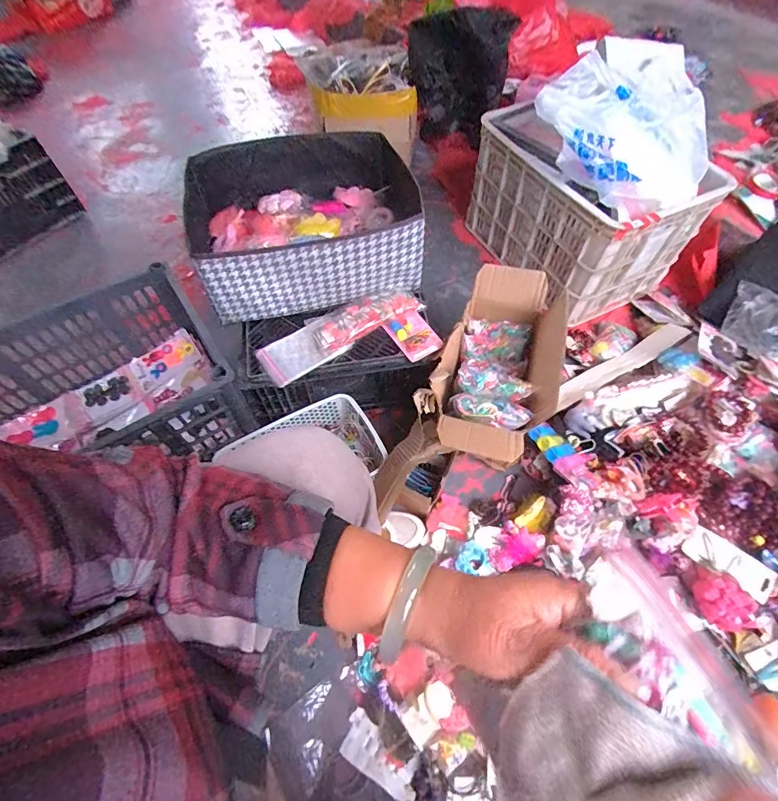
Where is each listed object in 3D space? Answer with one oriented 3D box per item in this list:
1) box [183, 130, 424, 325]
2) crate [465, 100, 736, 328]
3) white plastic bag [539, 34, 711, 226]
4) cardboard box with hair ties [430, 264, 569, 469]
[{"bbox_3d":[-0.169,-0.356,0.834,0.424,0.147,0.353,-18,61,-10],"label":"box"},{"bbox_3d":[0.470,-0.492,1.072,0.306,0.294,0.481,-25,62,-14],"label":"crate"},{"bbox_3d":[0.507,-0.561,0.863,0.326,0.177,0.361,32,64,17],"label":"white plastic bag"},{"bbox_3d":[0.202,-0.065,0.781,0.195,0.130,0.388,17,61,10],"label":"cardboard box with hair ties"}]

